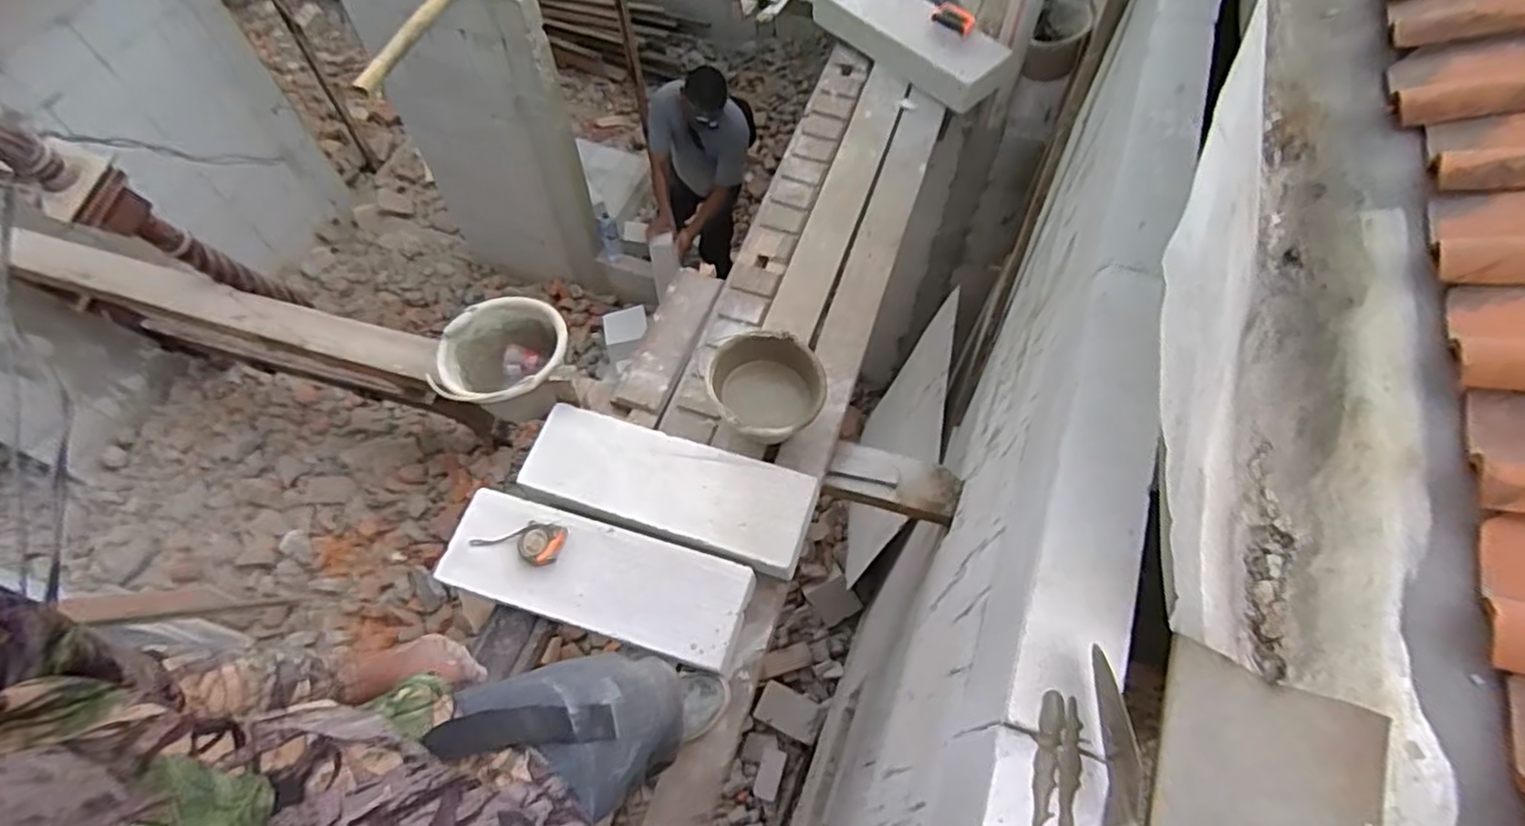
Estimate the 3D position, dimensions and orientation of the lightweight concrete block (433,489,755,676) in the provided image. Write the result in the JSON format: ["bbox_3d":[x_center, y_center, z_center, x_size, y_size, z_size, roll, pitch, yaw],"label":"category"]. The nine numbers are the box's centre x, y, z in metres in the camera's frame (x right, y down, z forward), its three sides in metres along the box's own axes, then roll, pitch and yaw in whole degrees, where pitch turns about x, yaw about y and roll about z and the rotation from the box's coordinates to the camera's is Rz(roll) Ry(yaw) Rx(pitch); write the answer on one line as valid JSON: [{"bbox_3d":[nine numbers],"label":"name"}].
[{"bbox_3d":[-0.331,0.317,1.352,0.606,0.079,0.204,16,62,8],"label":"lightweight concrete block"}]

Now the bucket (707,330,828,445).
[{"bbox_3d":[0.009,-0.045,1.479,0.228,0.154,0.236,0,61,0],"label":"bucket"}]

